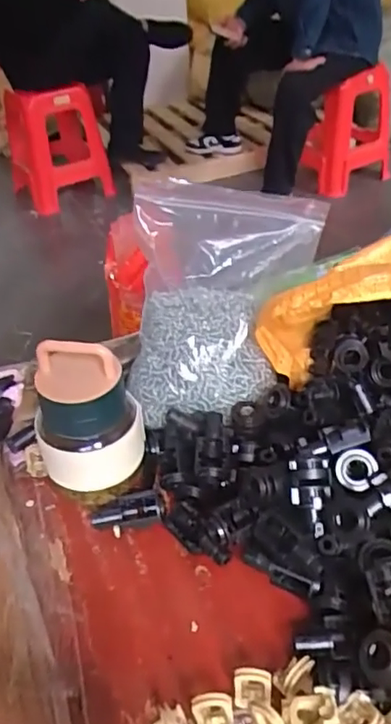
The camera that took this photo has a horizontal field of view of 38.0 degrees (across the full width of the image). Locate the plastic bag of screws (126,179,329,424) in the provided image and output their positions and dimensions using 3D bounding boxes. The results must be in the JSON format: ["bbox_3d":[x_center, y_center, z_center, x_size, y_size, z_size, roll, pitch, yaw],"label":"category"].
[{"bbox_3d":[0.028,-0.057,0.464,0.170,0.138,0.131,-5,39,0],"label":"plastic bag of screws"}]

